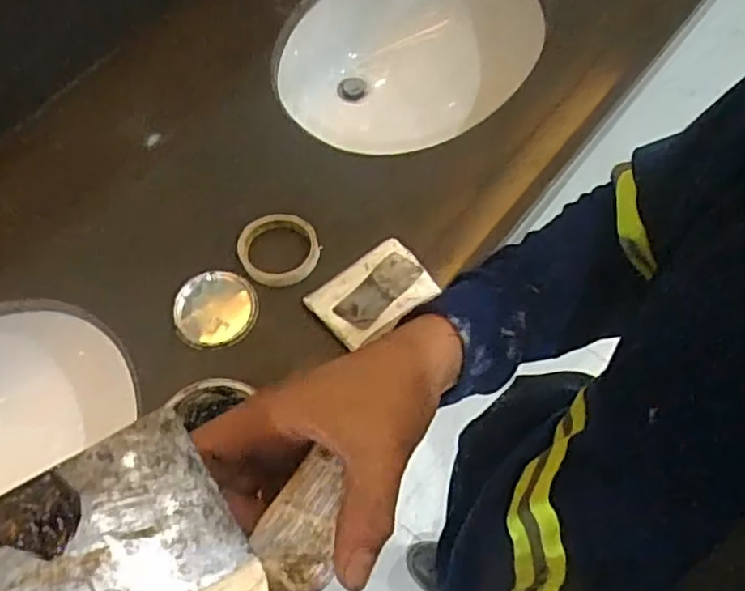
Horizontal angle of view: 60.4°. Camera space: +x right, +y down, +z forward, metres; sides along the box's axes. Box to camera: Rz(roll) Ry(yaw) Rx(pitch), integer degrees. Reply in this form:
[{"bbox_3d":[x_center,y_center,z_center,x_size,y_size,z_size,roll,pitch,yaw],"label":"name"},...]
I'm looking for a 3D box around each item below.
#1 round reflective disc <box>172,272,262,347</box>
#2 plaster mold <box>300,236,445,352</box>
[{"bbox_3d":[-0.178,0.015,0.727,0.083,0.017,0.092,40,71,16],"label":"round reflective disc"},{"bbox_3d":[0.001,-0.005,0.716,0.126,0.020,0.088,-37,71,-16],"label":"plaster mold"}]

